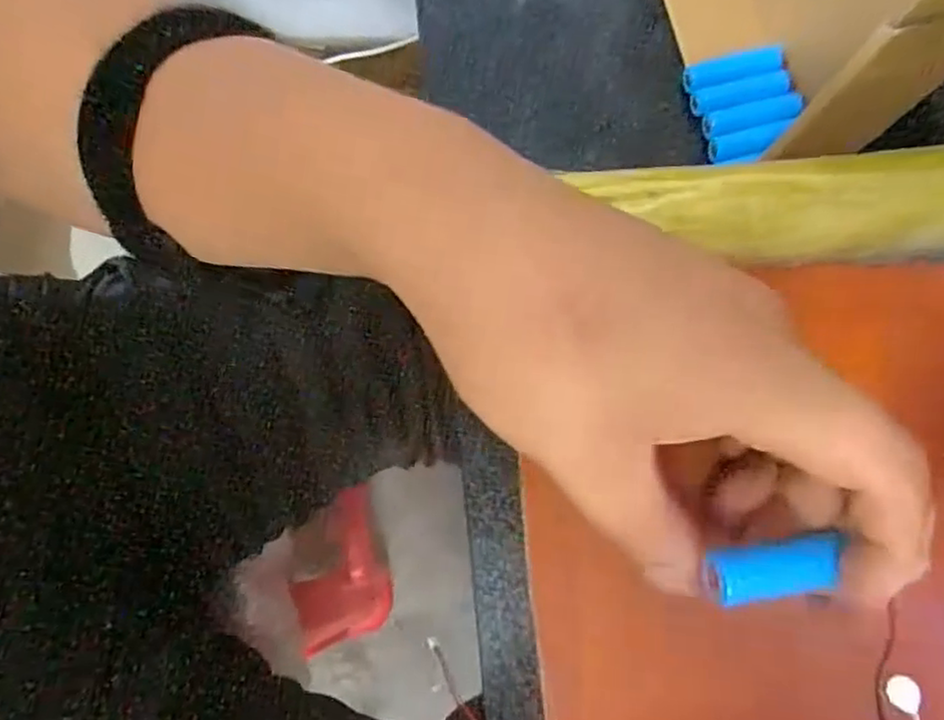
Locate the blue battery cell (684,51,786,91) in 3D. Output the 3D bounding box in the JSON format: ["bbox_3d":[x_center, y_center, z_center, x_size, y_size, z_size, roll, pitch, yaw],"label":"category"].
[{"bbox_3d":[0.139,-0.155,0.356,0.051,0.013,0.012,-10,78,-3],"label":"blue battery cell"}]

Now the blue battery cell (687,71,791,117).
[{"bbox_3d":[0.144,-0.142,0.358,0.052,0.011,0.011,-10,78,-3],"label":"blue battery cell"}]

